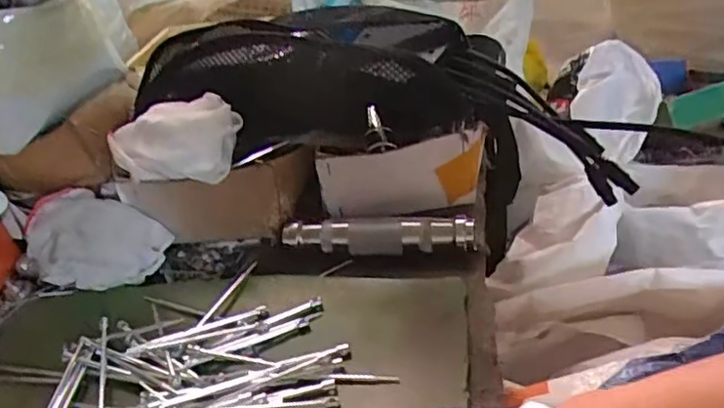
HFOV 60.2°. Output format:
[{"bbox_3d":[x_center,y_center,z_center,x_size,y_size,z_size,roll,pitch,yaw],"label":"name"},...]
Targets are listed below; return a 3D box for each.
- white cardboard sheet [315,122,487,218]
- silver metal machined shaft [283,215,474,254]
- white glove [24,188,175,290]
[{"bbox_3d":[0.033,-0.026,0.491,0.129,0.061,0.026,-9,37,2],"label":"white cardboard sheet"},{"bbox_3d":[0.011,0.020,0.461,0.140,0.021,0.021,1,35,12],"label":"silver metal machined shaft"},{"bbox_3d":[-0.205,0.030,0.466,0.097,0.051,0.062,4,35,16],"label":"white glove"}]

